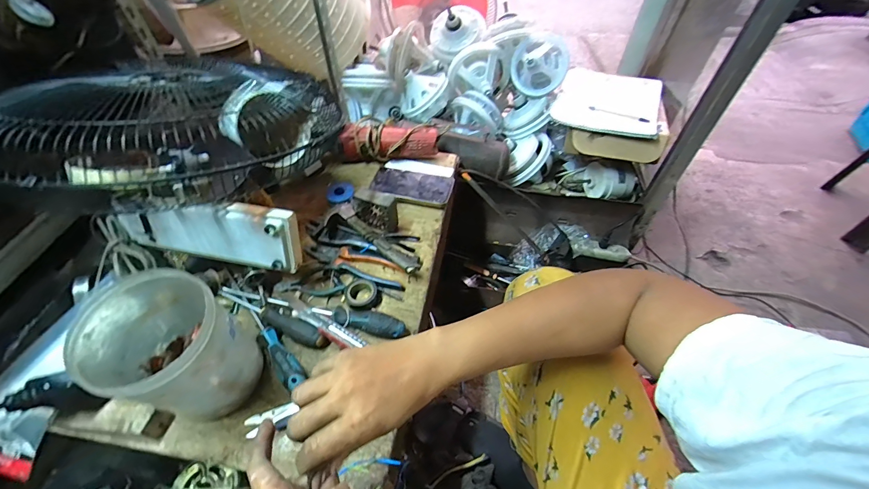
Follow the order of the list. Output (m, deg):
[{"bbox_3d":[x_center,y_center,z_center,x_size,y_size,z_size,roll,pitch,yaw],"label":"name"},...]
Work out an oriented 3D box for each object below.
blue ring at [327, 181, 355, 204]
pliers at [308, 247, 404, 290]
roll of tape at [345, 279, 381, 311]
[{"bbox_3d":[-0.181,-0.102,0.725,0.050,0.015,0.047,0,51,0],"label":"blue ring"},{"bbox_3d":[-0.136,0.028,0.642,0.185,0.014,0.058,21,54,16],"label":"pliers"},{"bbox_3d":[-0.115,0.079,0.603,0.052,0.017,0.052,0,51,0],"label":"roll of tape"}]

